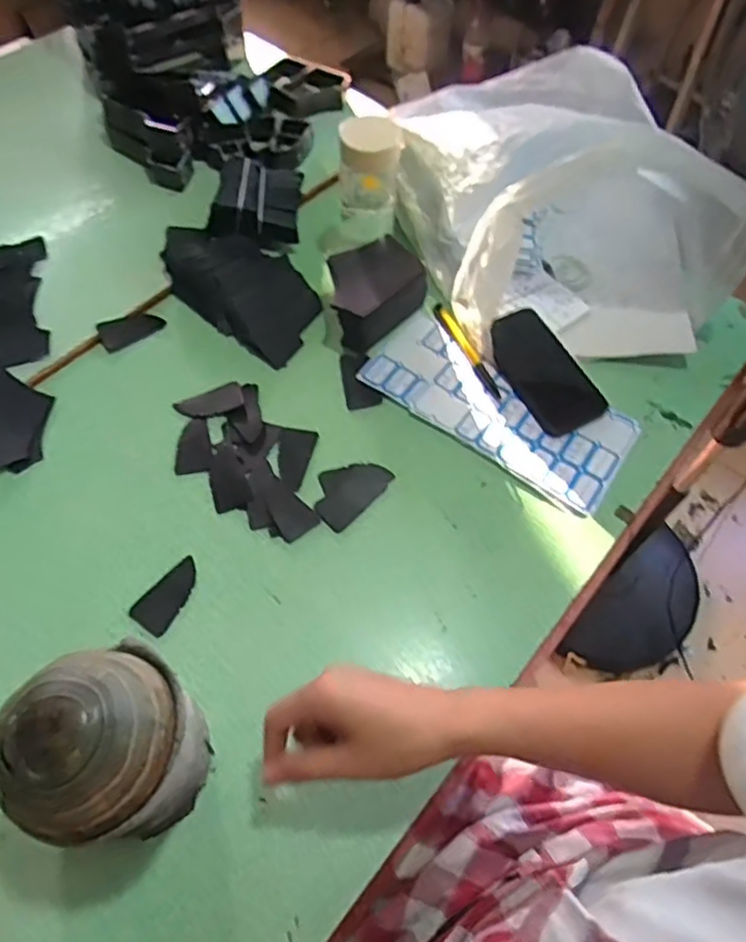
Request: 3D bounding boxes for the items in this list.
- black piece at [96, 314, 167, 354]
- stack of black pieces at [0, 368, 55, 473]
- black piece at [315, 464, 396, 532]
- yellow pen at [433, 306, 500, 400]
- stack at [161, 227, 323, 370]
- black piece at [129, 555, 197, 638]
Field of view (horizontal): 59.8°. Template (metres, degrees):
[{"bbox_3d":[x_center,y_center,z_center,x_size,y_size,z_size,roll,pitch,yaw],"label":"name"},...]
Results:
[{"bbox_3d":[-0.253,-0.148,0.680,0.064,0.005,0.038,-25,64,-17],"label":"black piece"},{"bbox_3d":[-0.346,-0.051,0.612,0.109,0.016,0.077,40,65,19],"label":"stack of black pieces"},{"bbox_3d":[-0.023,0.016,0.594,0.052,0.004,0.076,39,64,19],"label":"black piece"},{"bbox_3d":[0.099,-0.129,0.676,0.012,0.011,0.131,-21,62,-15],"label":"yellow pen"},{"bbox_3d":[-0.138,-0.203,0.697,0.194,0.036,0.109,38,64,18],"label":"stack"},{"bbox_3d":[-0.169,0.104,0.544,0.034,0.004,0.065,34,63,16],"label":"black piece"}]

